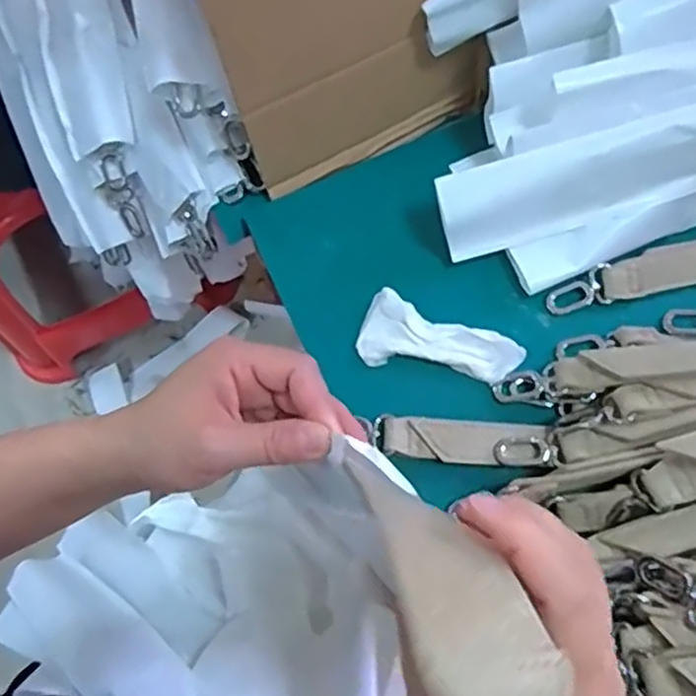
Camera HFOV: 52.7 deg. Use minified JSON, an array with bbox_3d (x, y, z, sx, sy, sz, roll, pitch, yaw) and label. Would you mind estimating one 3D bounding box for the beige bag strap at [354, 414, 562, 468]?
[{"bbox_3d":[0.063,0.054,0.408,0.106,0.013,0.025,4,71,4],"label":"beige bag strap"}]

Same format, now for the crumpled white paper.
[{"bbox_3d":[0.055,0.000,0.430,0.095,0.011,0.045,22,73,9],"label":"crumpled white paper"}]

